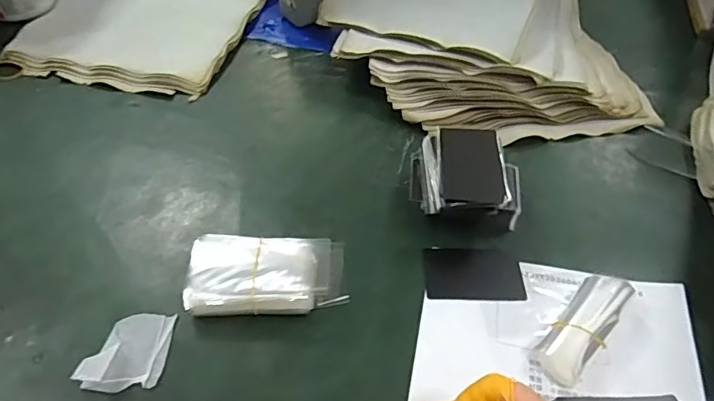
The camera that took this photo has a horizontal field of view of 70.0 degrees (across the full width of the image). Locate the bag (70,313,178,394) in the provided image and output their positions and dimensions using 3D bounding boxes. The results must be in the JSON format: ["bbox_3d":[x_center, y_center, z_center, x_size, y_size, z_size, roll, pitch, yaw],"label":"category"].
[{"bbox_3d":[-0.171,0.109,0.383,0.049,0.027,0.064,3,49,2],"label":"bag"}]

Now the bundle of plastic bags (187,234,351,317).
[{"bbox_3d":[-0.075,0.064,0.425,0.126,0.025,0.069,3,49,2],"label":"bundle of plastic bags"}]

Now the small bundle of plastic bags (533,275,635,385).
[{"bbox_3d":[0.178,0.095,0.397,0.035,0.027,0.101,34,57,26],"label":"small bundle of plastic bags"}]

